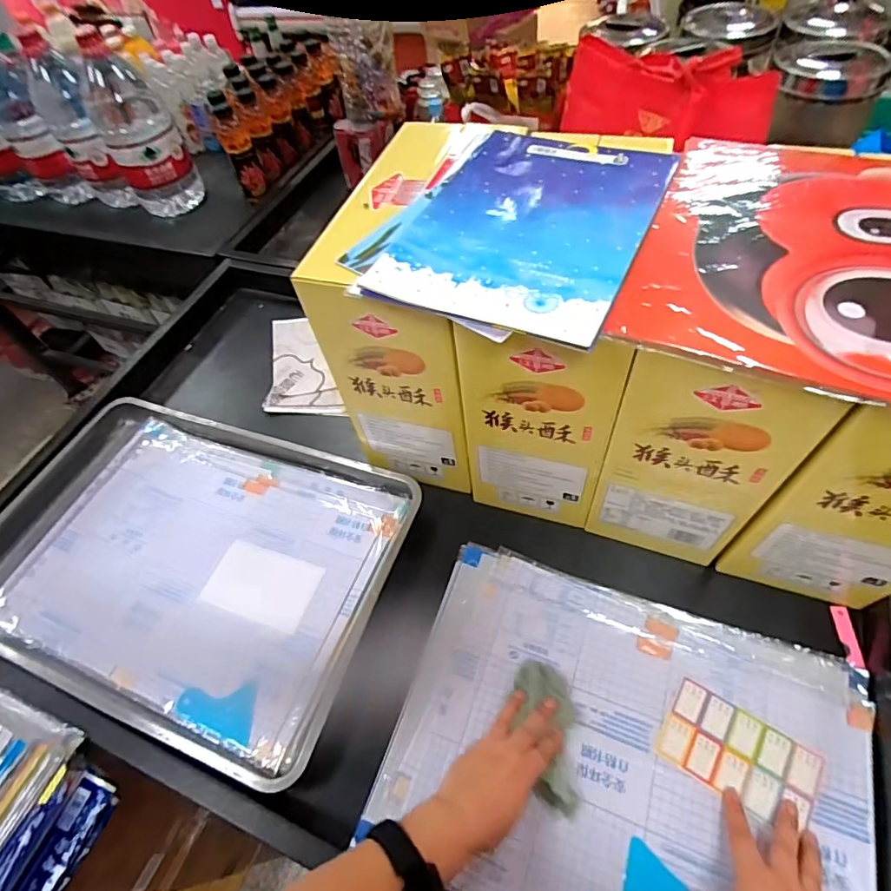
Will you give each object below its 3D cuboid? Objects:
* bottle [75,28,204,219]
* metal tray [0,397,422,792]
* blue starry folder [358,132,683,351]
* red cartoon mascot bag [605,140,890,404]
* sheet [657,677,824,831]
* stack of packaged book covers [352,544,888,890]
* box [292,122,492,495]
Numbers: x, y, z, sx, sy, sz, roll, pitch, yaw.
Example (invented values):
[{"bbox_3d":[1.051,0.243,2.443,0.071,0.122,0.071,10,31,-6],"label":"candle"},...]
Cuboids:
[{"bbox_3d":[-0.671,-0.688,1.107,0.151,0.335,0.155,-26,56,-11],"label":"bottle"},{"bbox_3d":[-0.374,0.151,0.711,0.595,0.048,0.408,15,56,13],"label":"metal tray"},{"bbox_3d":[0.085,-0.221,0.491,0.213,0.006,0.293,20,61,19],"label":"blue starry folder"},{"bbox_3d":[0.356,-0.162,0.429,0.337,0.036,0.327,21,57,16],"label":"red cartoon mascot bag"},{"bbox_3d":[0.306,0.322,0.525,0.139,0.004,0.084,25,64,23],"label":"sheet"},{"bbox_3d":[0.185,0.328,0.536,0.464,0.048,0.344,17,56,14],"label":"stack of packaged book covers"},{"bbox_3d":[-0.018,-0.163,0.688,0.170,0.368,0.301,13,58,12],"label":"box"}]

